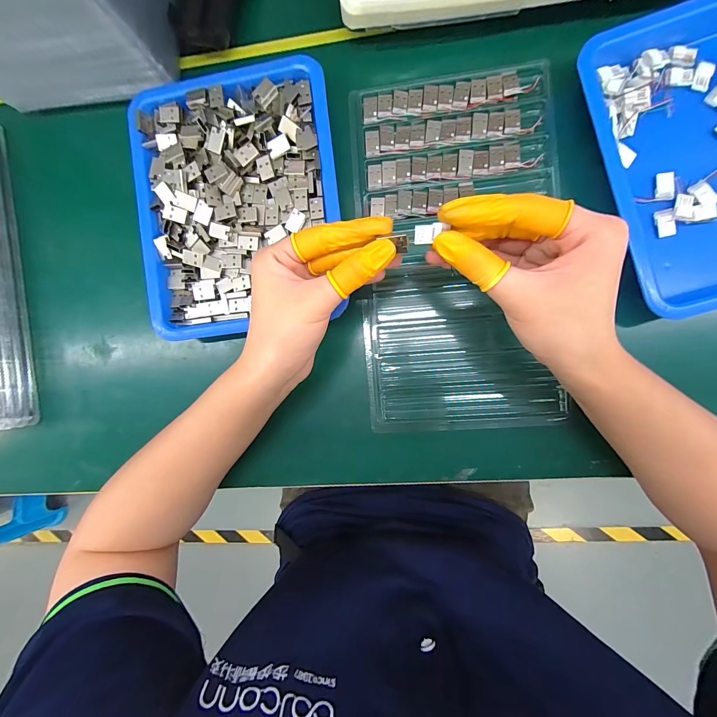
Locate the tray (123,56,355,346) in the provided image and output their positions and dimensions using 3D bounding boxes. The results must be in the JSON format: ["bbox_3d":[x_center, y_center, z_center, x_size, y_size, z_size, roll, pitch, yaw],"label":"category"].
[{"bbox_3d":[-0.102,-0.133,0.273,0.170,0.028,0.214,-6,91,7],"label":"tray"}]

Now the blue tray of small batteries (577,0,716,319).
[{"bbox_3d":[0.266,-0.154,0.230,0.165,0.029,0.222,-14,91,7],"label":"blue tray of small batteries"}]

